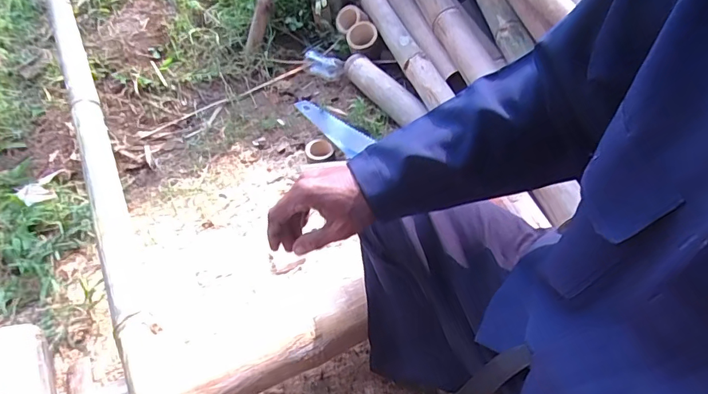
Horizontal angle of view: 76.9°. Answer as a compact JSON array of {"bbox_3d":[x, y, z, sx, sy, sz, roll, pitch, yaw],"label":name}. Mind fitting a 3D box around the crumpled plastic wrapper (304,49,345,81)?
[{"bbox_3d":[-0.080,-0.351,1.193,0.118,0.051,0.044,23,55,20],"label":"crumpled plastic wrapper"}]

